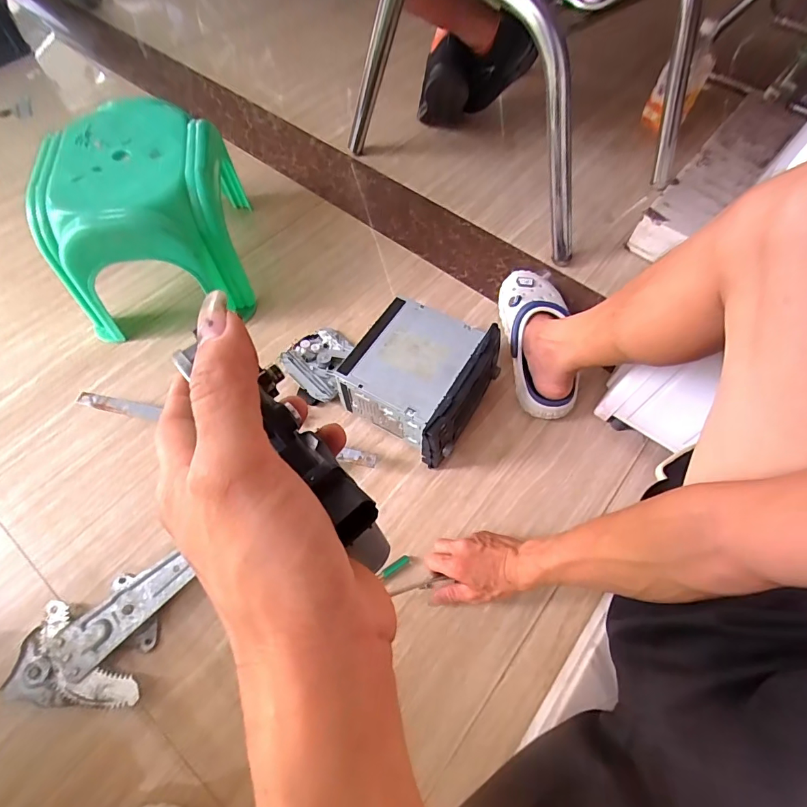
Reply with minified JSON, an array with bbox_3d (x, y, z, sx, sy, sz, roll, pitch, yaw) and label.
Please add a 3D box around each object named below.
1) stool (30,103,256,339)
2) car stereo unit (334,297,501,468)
[{"bbox_3d":[-0.402,-0.291,0.711,0.253,0.220,0.273,-9,62,-6],"label":"stool"},{"bbox_3d":[0.023,-0.037,0.669,0.190,0.116,0.195,28,65,13],"label":"car stereo unit"}]

